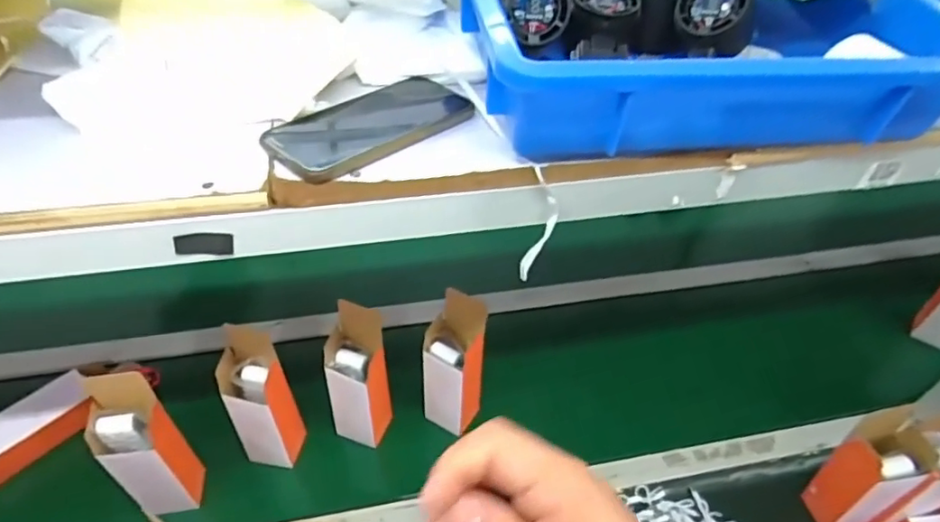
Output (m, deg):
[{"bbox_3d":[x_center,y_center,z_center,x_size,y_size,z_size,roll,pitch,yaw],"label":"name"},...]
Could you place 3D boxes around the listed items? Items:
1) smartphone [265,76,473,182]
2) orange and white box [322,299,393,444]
[{"bbox_3d":[-0.078,-0.110,0.454,0.079,0.012,0.162,35,52,28],"label":"smartphone"},{"bbox_3d":[-0.149,0.160,0.790,0.073,0.233,0.065,19,46,14],"label":"orange and white box"}]

